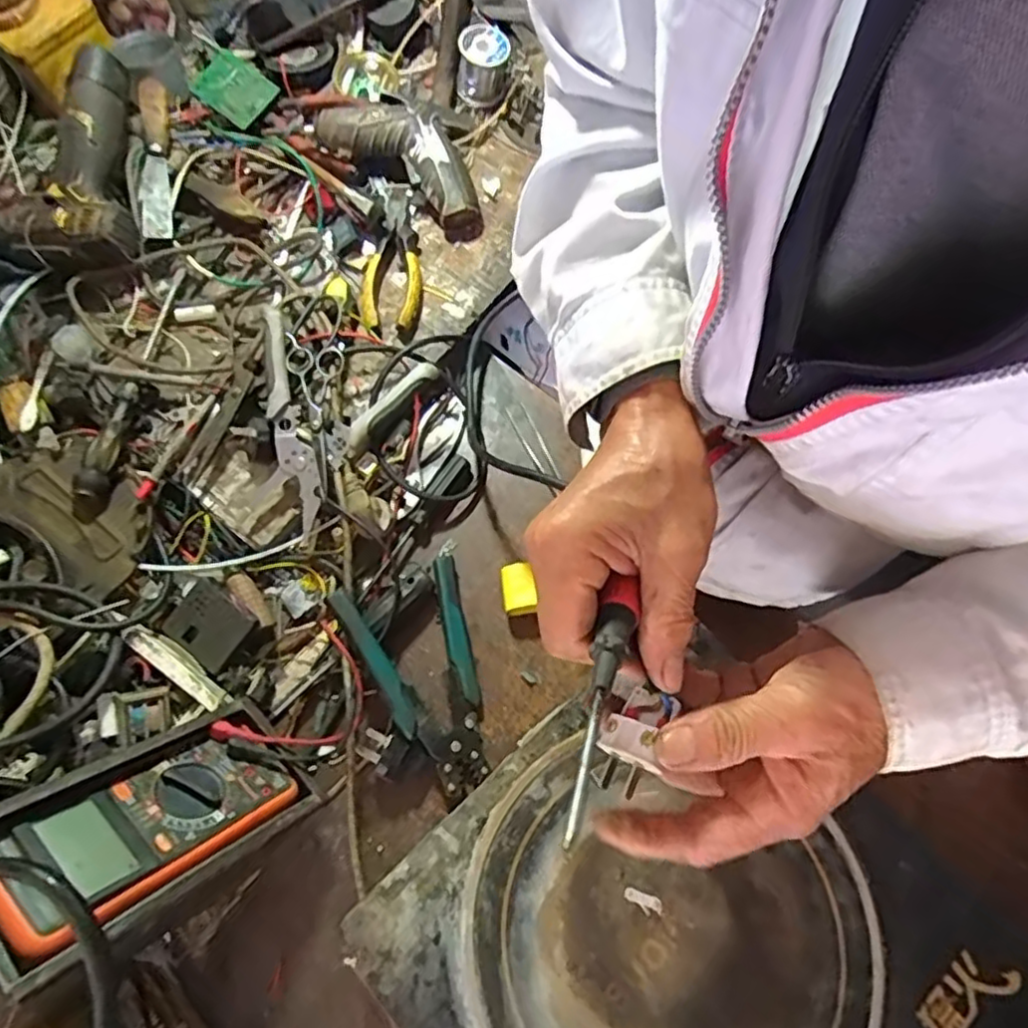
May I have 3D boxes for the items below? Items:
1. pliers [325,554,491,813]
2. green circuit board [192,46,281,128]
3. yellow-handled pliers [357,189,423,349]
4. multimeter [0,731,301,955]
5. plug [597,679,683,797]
[{"bbox_3d":[-0.062,0.125,0.524,0.098,0.043,0.180,-23,73,-10],"label":"pliers"},{"bbox_3d":[-0.281,-0.432,0.680,0.073,0.009,0.059,38,83,4],"label":"green circuit board"},{"bbox_3d":[-0.120,-0.241,0.639,0.058,0.025,0.158,-6,71,-4],"label":"yellow-handled pliers"},{"bbox_3d":[-0.226,0.188,0.416,0.027,0.173,0.076,-43,73,29],"label":"multimeter"},{"bbox_3d":[0.052,0.098,0.294,0.028,0.017,0.045,21,72,6],"label":"plug"}]

